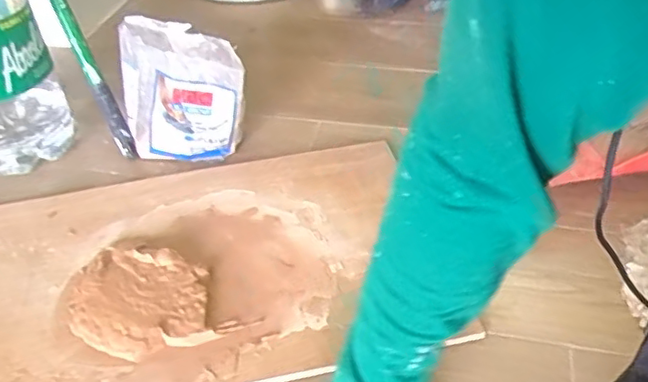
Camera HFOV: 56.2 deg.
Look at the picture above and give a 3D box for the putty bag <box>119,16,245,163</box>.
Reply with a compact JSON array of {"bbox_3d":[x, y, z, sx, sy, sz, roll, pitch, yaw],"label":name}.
[{"bbox_3d":[-0.219,-0.151,0.948,0.198,0.205,0.075,-1,40,1],"label":"putty bag"}]

